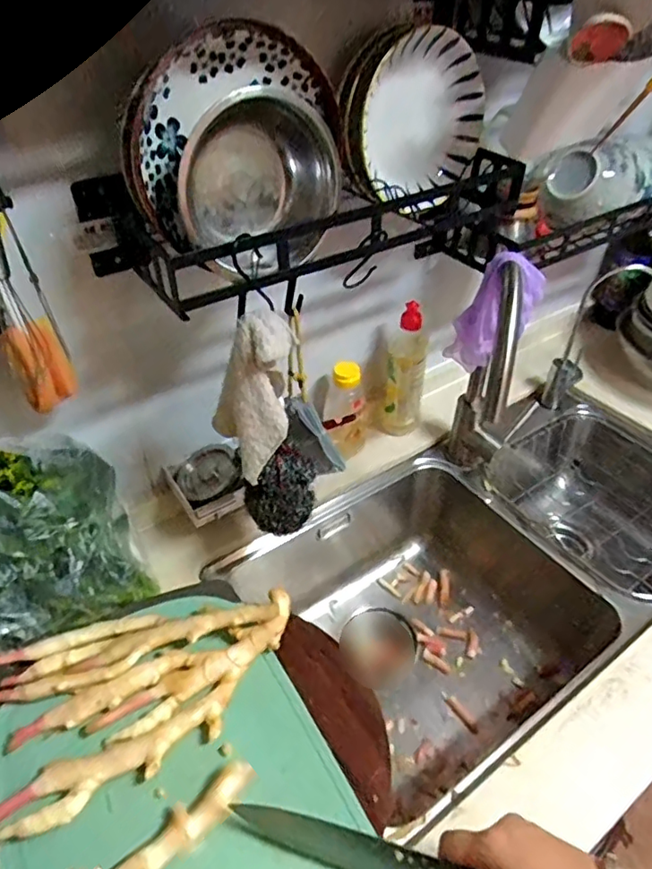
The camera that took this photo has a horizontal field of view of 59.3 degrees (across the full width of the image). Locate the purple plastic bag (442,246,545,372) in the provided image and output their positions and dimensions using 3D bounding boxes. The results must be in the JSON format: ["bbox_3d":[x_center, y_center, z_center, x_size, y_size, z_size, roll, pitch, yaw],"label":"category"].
[{"bbox_3d":[0.199,-0.138,0.696,0.072,0.168,0.063,26,43,-5],"label":"purple plastic bag"}]

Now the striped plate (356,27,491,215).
[{"bbox_3d":[0.107,-0.340,0.630,0.164,0.166,0.047,-36,43,0],"label":"striped plate"}]

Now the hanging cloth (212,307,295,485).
[{"bbox_3d":[-0.070,-0.037,0.555,0.078,0.157,0.052,-6,42,-7],"label":"hanging cloth"}]

